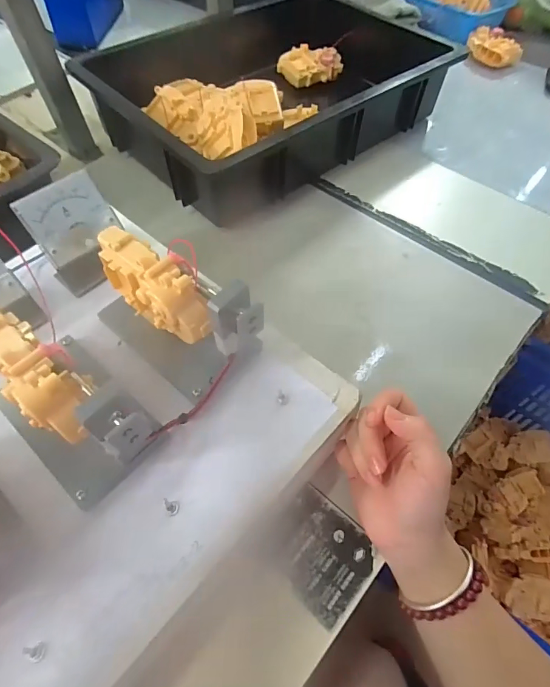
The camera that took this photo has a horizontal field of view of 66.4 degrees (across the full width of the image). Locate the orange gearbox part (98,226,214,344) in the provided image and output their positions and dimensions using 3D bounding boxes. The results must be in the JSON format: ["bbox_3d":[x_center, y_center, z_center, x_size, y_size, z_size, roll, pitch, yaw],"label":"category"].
[{"bbox_3d":[-0.085,-0.040,0.286,0.035,0.043,0.094,-39,65,-23],"label":"orange gearbox part"}]

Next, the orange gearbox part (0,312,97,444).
[{"bbox_3d":[-0.146,0.015,0.249,0.095,0.040,0.035,34,63,20],"label":"orange gearbox part"}]

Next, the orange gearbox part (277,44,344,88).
[{"bbox_3d":[0.056,-0.453,0.683,0.094,0.033,0.066,-24,60,-16],"label":"orange gearbox part"}]

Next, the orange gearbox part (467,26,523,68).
[{"bbox_3d":[0.395,-0.532,0.756,0.105,0.038,0.060,39,64,22],"label":"orange gearbox part"}]

